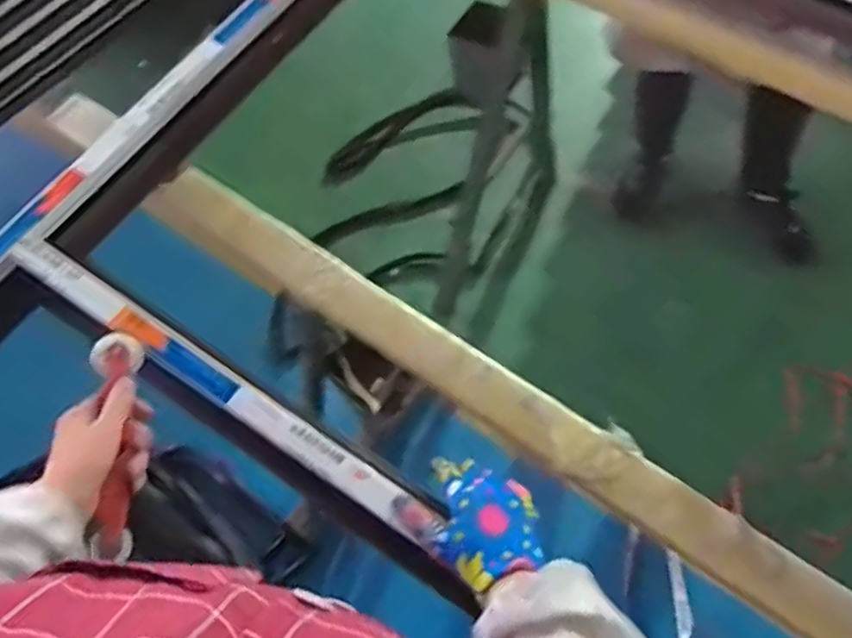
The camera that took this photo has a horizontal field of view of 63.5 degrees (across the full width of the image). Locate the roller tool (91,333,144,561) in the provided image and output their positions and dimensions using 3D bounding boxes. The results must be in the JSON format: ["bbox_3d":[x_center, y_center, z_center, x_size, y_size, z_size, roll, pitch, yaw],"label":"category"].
[{"bbox_3d":[-0.271,0.108,0.604,0.045,0.020,0.197,-9,68,-3],"label":"roller tool"}]

